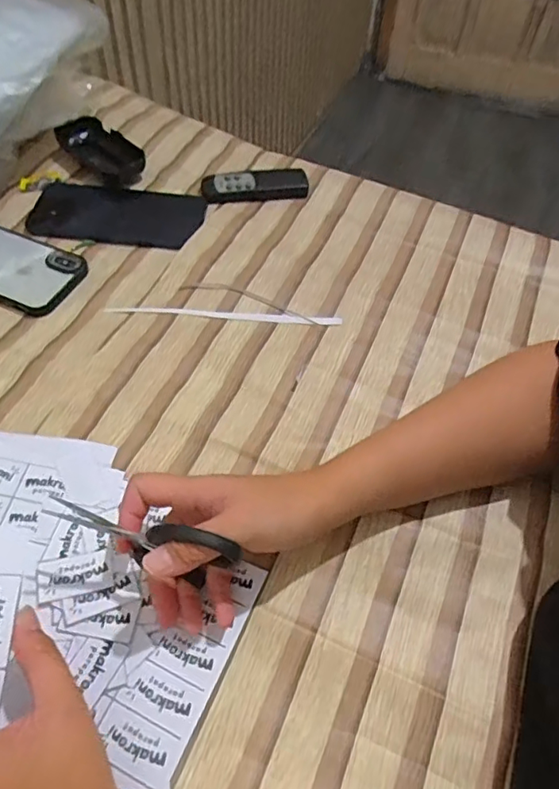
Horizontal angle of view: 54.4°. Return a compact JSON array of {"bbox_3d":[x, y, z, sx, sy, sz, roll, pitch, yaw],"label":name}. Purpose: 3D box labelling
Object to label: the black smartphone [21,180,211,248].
[{"bbox_3d":[-0.161,-0.184,0.545,0.163,0.010,0.079,8,55,2],"label":"black smartphone"}]

